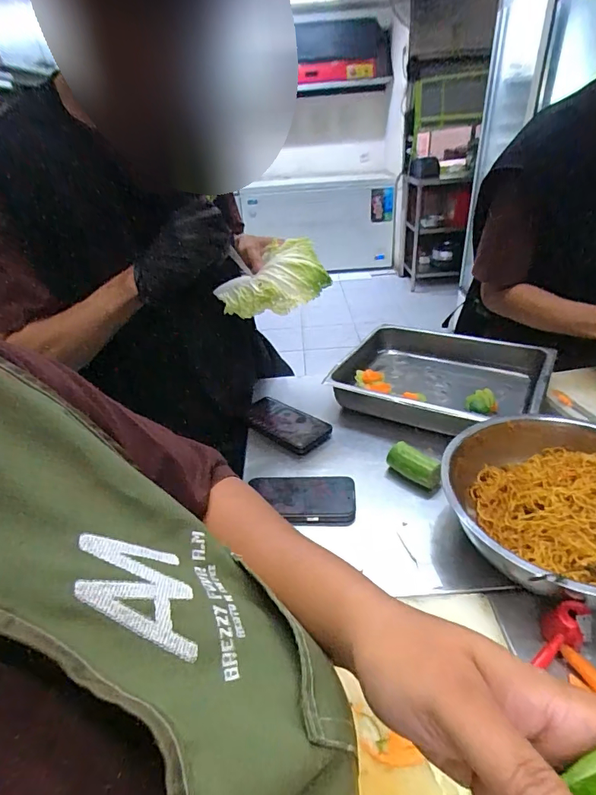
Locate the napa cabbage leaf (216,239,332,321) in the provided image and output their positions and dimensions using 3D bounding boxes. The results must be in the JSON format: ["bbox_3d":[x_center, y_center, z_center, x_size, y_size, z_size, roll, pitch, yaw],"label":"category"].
[{"bbox_3d":[-0.038,-0.174,0.653,0.147,0.083,0.127,-16,34,-17],"label":"napa cabbage leaf"}]

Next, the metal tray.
[{"bbox_3d":[0.243,-0.036,0.779,0.340,0.063,0.282,15,37,29],"label":"metal tray"}]

